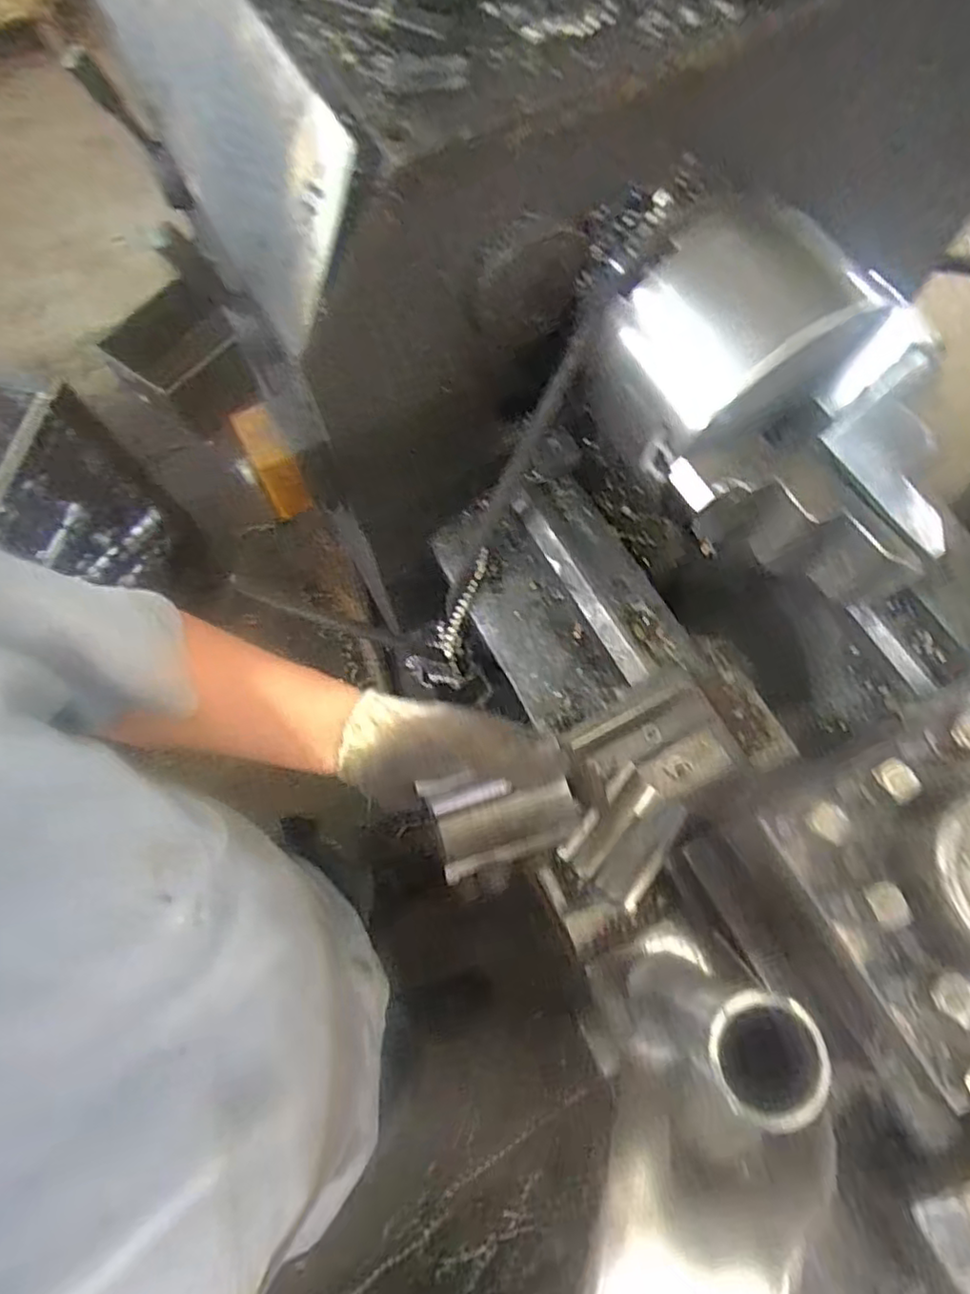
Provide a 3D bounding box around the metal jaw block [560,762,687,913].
[{"bbox_3d":[0.107,0.144,0.504,0.067,0.034,0.087,33,74,13],"label":"metal jaw block"}]

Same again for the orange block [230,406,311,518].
[{"bbox_3d":[-0.196,-0.172,0.613,0.040,0.085,0.069,-26,71,-8],"label":"orange block"}]

